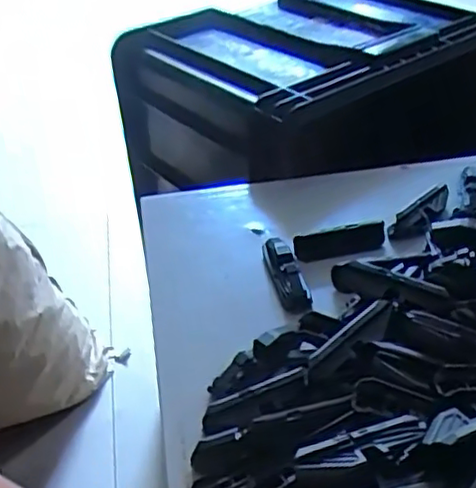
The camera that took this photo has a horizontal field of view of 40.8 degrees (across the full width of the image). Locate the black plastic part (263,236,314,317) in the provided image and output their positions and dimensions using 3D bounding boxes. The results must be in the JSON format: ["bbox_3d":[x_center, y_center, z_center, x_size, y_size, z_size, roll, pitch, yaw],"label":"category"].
[{"bbox_3d":[0.035,0.021,0.469,0.022,0.019,0.073,-8,37,-8],"label":"black plastic part"}]

